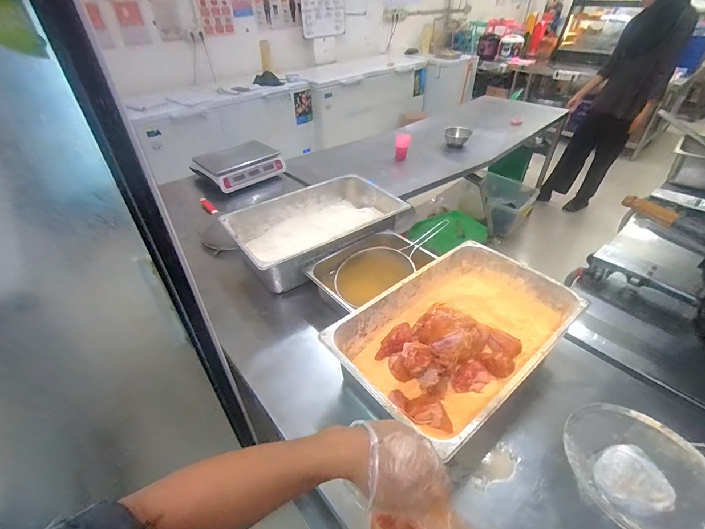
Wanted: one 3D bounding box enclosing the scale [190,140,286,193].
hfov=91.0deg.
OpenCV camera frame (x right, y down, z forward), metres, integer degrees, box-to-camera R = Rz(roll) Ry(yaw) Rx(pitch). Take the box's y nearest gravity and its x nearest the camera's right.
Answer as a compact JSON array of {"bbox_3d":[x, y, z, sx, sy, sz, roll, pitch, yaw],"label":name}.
[{"bbox_3d":[-0.509,-0.465,1.609,0.383,0.124,0.265,-30,46,-31],"label":"scale"}]

